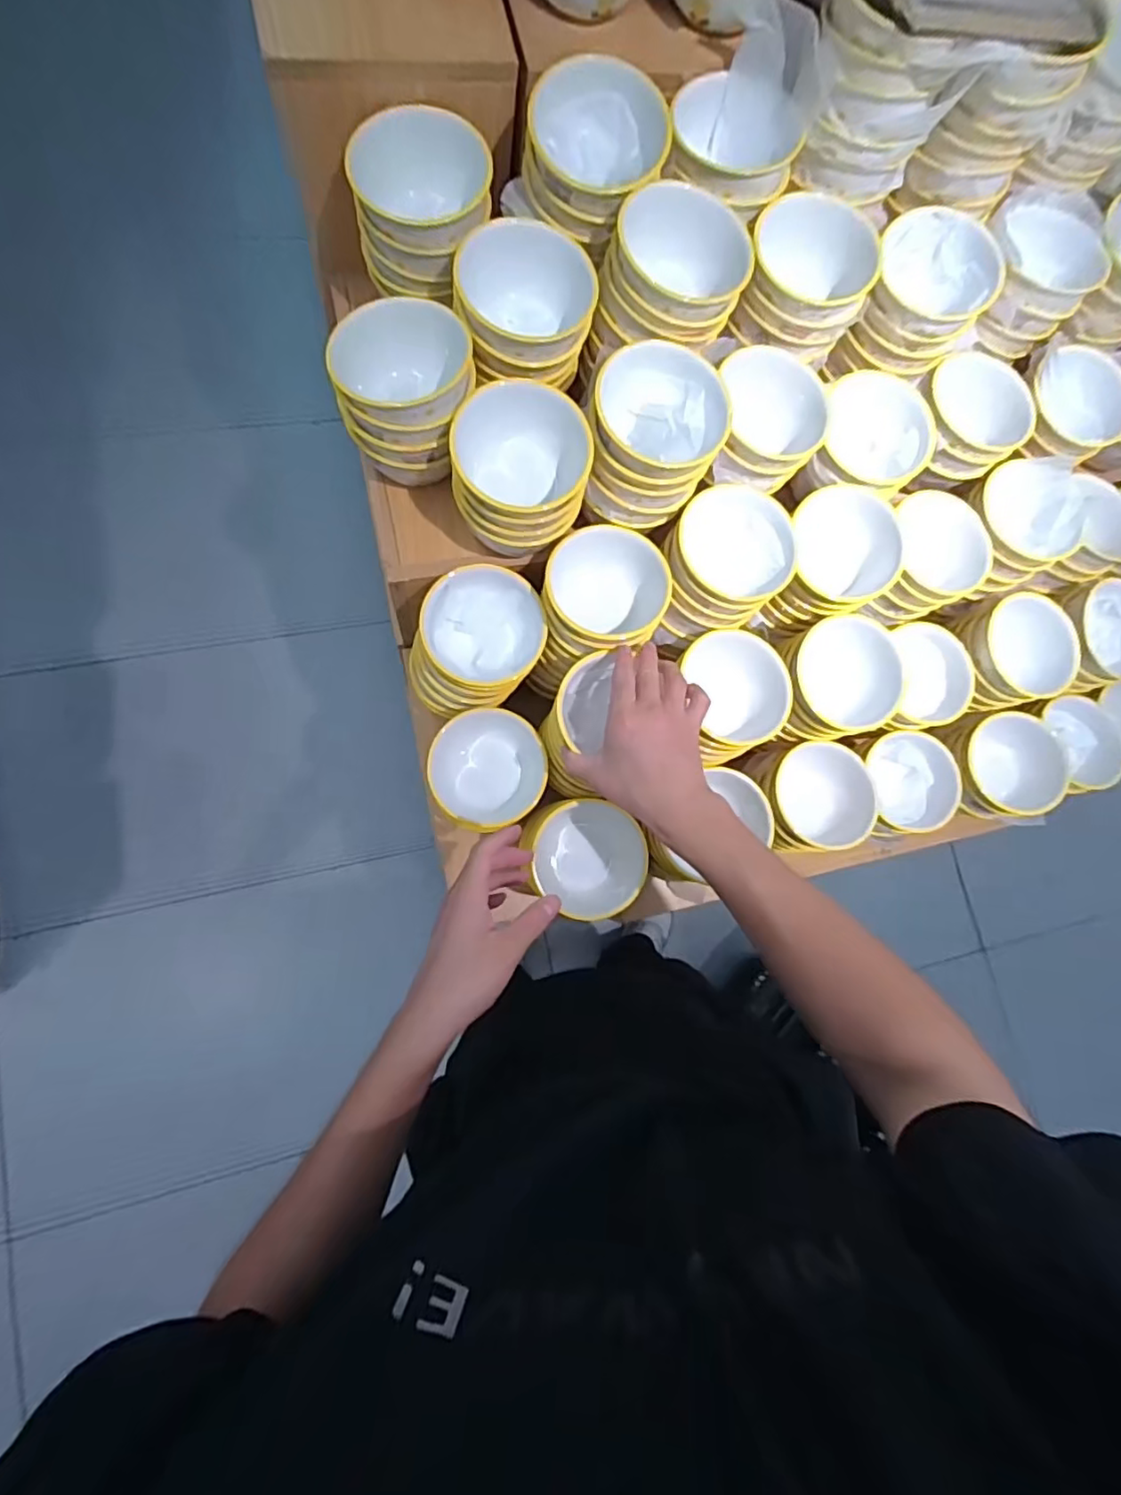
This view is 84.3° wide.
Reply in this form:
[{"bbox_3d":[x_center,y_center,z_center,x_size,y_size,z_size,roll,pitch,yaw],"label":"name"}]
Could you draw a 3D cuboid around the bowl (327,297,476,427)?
[{"bbox_3d":[-0.134,-0.325,0.532,0.113,0.054,0.104,2,79,-10],"label":"bowl"}]

